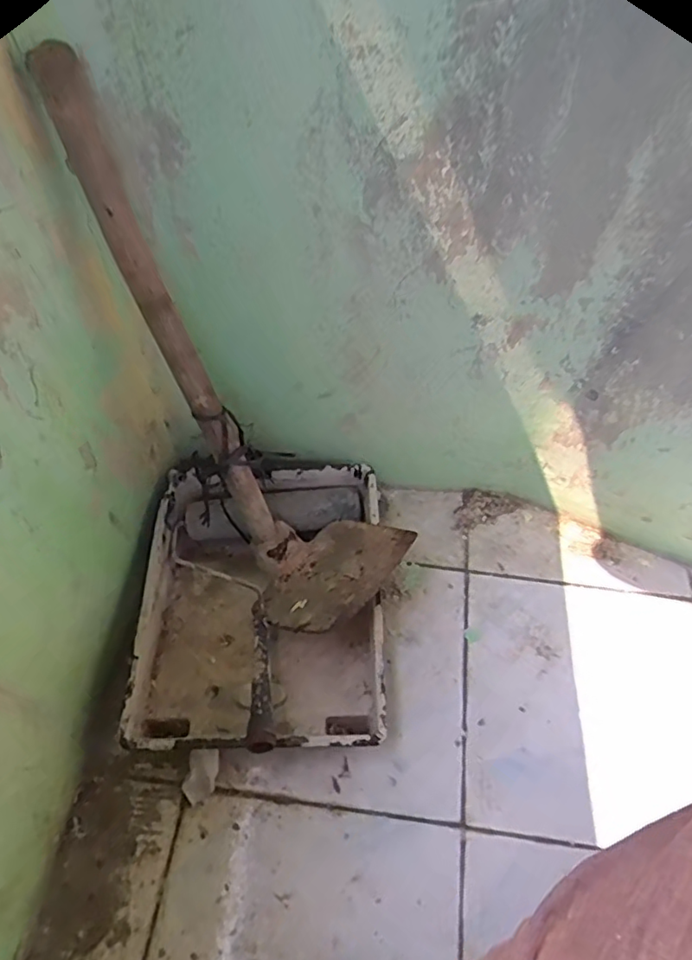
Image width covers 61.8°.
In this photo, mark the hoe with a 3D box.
[{"bbox_3d":[-0.125,-0.098,0.577,0.180,0.560,0.162,11,45,48],"label":"hoe"}]

